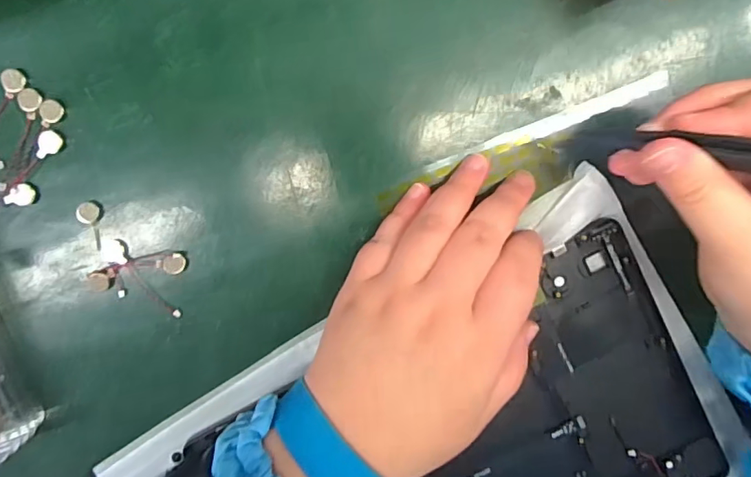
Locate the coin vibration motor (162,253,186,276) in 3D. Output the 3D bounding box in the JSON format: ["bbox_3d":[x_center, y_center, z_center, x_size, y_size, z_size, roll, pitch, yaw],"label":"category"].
[{"bbox_3d":[-0.094,0.012,0.243,0.011,0.004,0.009,-30,98,1],"label":"coin vibration motor"}]

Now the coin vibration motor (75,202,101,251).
[{"bbox_3d":[-0.131,-0.006,0.239,0.010,0.004,0.022,-5,98,-3],"label":"coin vibration motor"}]

